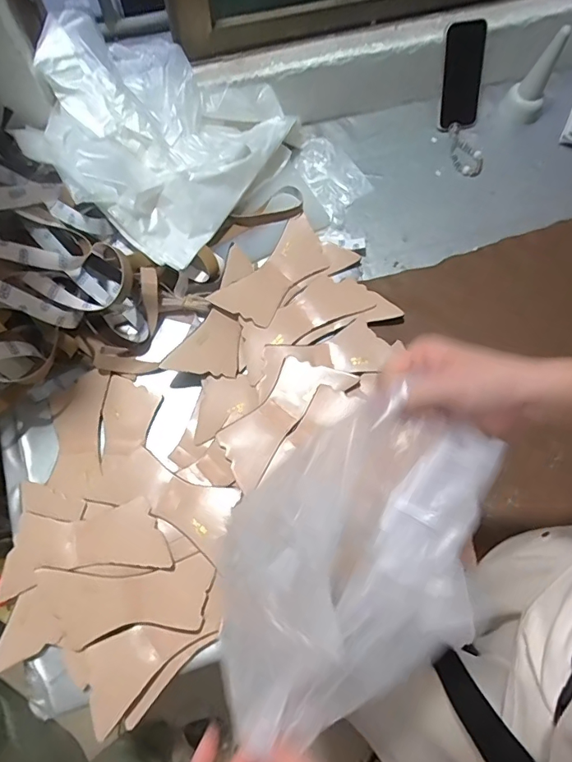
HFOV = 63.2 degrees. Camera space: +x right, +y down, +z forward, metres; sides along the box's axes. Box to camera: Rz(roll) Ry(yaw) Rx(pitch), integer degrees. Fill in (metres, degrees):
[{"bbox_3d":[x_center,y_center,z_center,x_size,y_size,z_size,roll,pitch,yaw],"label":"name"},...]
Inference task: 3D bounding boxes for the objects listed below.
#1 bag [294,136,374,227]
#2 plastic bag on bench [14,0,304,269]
[{"bbox_3d":[0.078,-0.361,0.813,0.111,0.013,0.160,-36,77,-11],"label":"bag"},{"bbox_3d":[-0.198,-0.381,0.712,0.311,0.166,0.348,28,74,8],"label":"plastic bag on bench"}]

